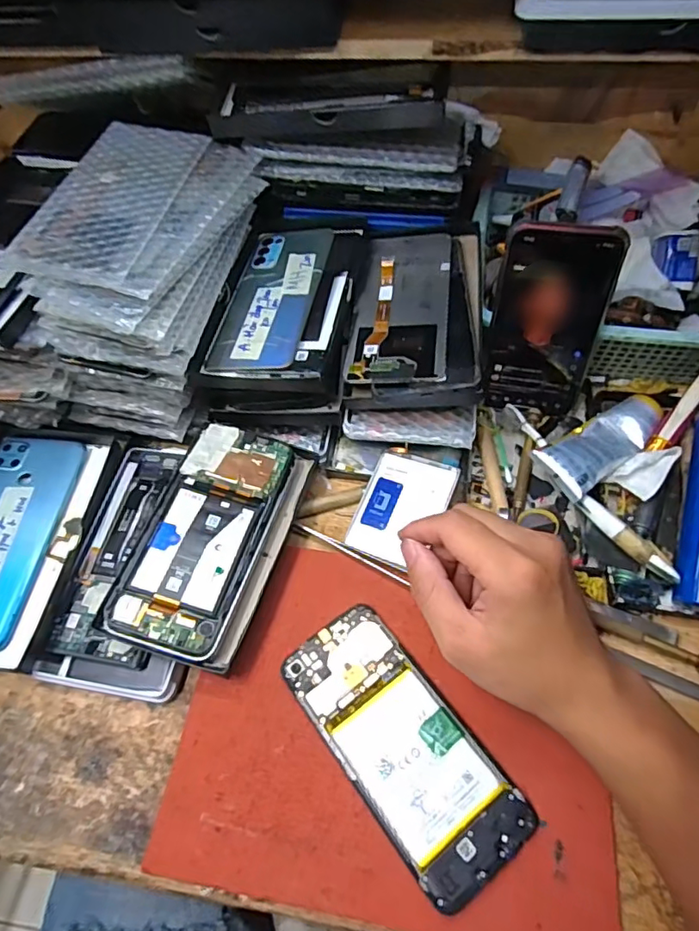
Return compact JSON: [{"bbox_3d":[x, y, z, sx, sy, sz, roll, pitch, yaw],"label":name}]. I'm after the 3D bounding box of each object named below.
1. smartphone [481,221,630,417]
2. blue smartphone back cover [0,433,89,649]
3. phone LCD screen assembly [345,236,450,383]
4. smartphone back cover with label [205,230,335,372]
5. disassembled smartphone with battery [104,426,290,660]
[{"bbox_3d":[0.145,-0.104,0.407,0.075,0.144,0.015,11,44,13],"label":"smartphone"},{"bbox_3d":[-0.255,0.048,0.405,0.075,0.008,0.165,9,59,1],"label":"blue smartphone back cover"},{"bbox_3d":[0.041,-0.129,0.421,0.070,0.011,0.157,4,59,6],"label":"phone LCD screen assembly"},{"bbox_3d":[-0.061,-0.138,0.434,0.069,0.010,0.150,8,60,9],"label":"smartphone back cover with label"},{"bbox_3d":[-0.099,0.045,0.381,0.073,0.007,0.162,18,61,3],"label":"disassembled smartphone with battery"}]

